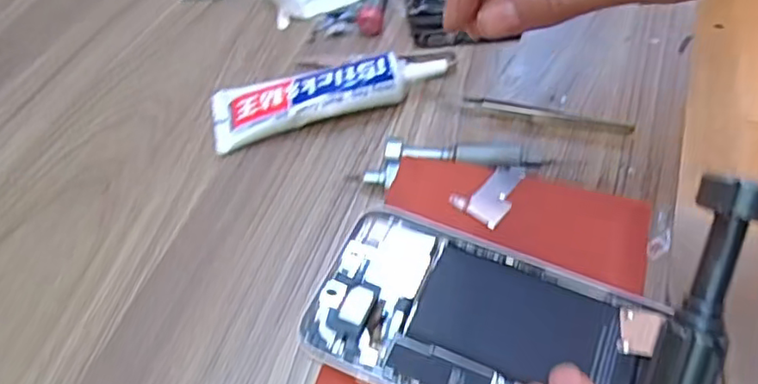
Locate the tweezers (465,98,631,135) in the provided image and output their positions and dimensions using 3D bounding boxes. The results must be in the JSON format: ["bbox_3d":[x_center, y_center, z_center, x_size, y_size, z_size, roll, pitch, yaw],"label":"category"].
[{"bbox_3d":[0.096,-0.044,0.347,0.093,0.009,0.007,13,56,13],"label":"tweezers"}]

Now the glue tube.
[{"bbox_3d":[-0.031,-0.061,0.358,0.137,0.026,0.040,-13,54,-5],"label":"glue tube"}]

